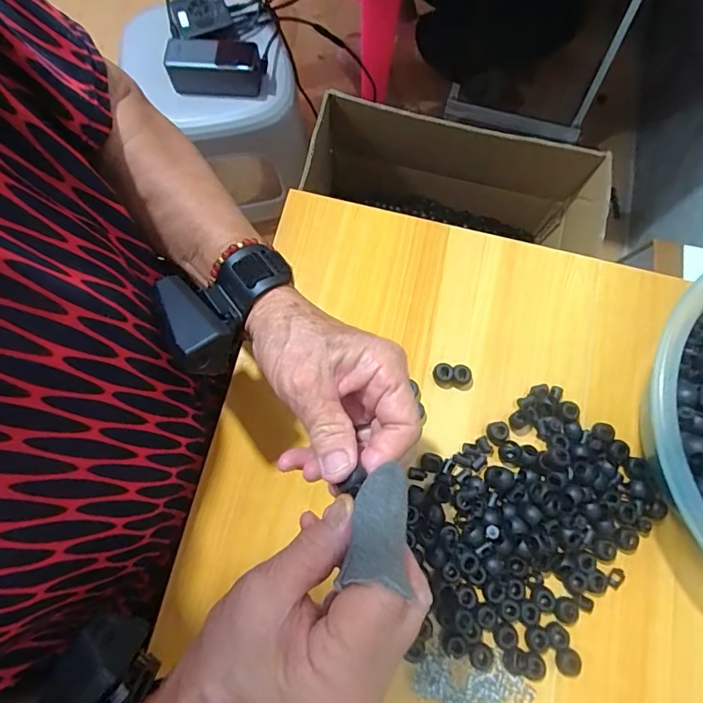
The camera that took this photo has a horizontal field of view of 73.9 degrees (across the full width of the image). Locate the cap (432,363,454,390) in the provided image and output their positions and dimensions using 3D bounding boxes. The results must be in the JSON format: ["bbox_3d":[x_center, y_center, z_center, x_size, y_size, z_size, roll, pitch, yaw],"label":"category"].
[{"bbox_3d":[0.077,0.020,0.396,0.016,0.012,0.020,-1,76,-1],"label":"cap"}]

